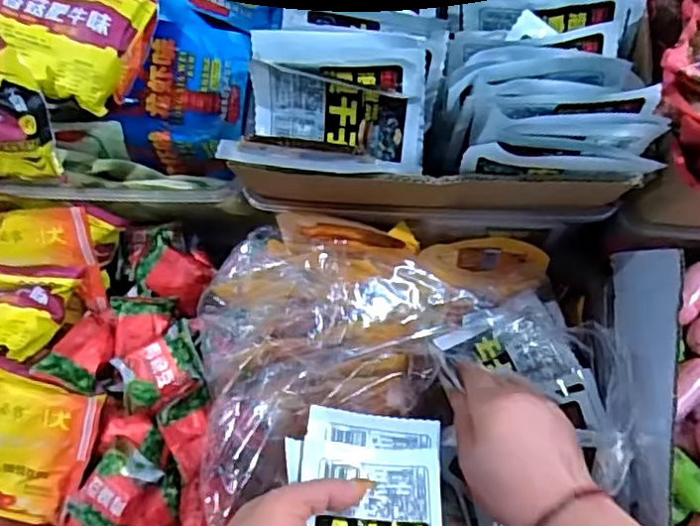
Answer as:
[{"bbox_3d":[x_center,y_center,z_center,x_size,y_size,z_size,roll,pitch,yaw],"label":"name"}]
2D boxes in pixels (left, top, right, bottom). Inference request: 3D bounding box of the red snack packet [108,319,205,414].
[{"bbox_3d":[-0.156,0.086,0.511,0.075,0.014,0.049,-34,71,-10],"label":"red snack packet"}]

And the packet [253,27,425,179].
[{"bbox_3d":[-0.008,-0.111,0.430,0.117,0.020,0.086,6,109,6],"label":"packet"}]

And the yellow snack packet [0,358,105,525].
[{"bbox_3d":[-0.279,0.143,0.514,0.134,0.017,0.128,15,93,-3],"label":"yellow snack packet"}]

